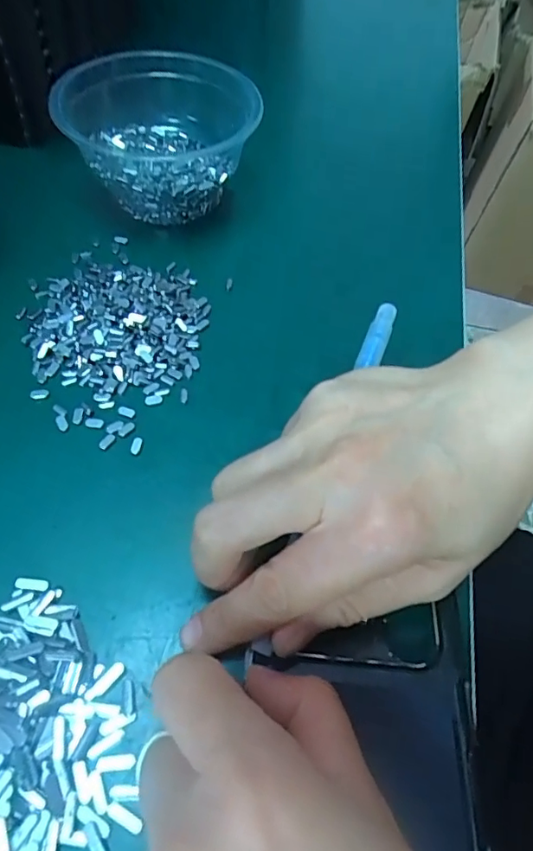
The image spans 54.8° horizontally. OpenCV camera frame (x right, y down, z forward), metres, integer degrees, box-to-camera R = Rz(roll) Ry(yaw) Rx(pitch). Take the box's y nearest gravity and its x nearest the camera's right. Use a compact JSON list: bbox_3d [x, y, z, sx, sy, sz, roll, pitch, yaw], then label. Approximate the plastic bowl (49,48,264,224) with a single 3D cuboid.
[{"bbox_3d":[-0.060,-0.167,0.303,0.095,0.054,0.099,3,58,-4],"label":"plastic bowl"}]

